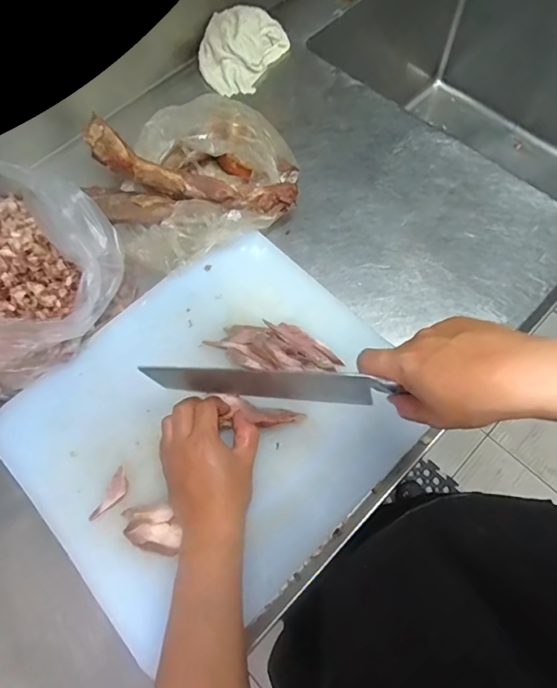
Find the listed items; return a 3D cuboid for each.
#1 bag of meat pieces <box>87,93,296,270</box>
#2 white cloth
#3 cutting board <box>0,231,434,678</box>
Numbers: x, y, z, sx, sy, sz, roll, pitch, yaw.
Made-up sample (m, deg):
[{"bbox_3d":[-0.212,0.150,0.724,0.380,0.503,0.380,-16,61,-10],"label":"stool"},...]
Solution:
[{"bbox_3d":[-0.111,-0.230,0.608,0.266,0.070,0.248,-31,70,-9],"label":"bag of meat pieces"},{"bbox_3d":[-0.063,-0.483,0.715,0.103,0.061,0.148,27,72,13],"label":"white cloth"},{"bbox_3d":[-0.066,0.079,0.490,0.393,0.039,0.341,-43,72,-13],"label":"cutting board"}]

